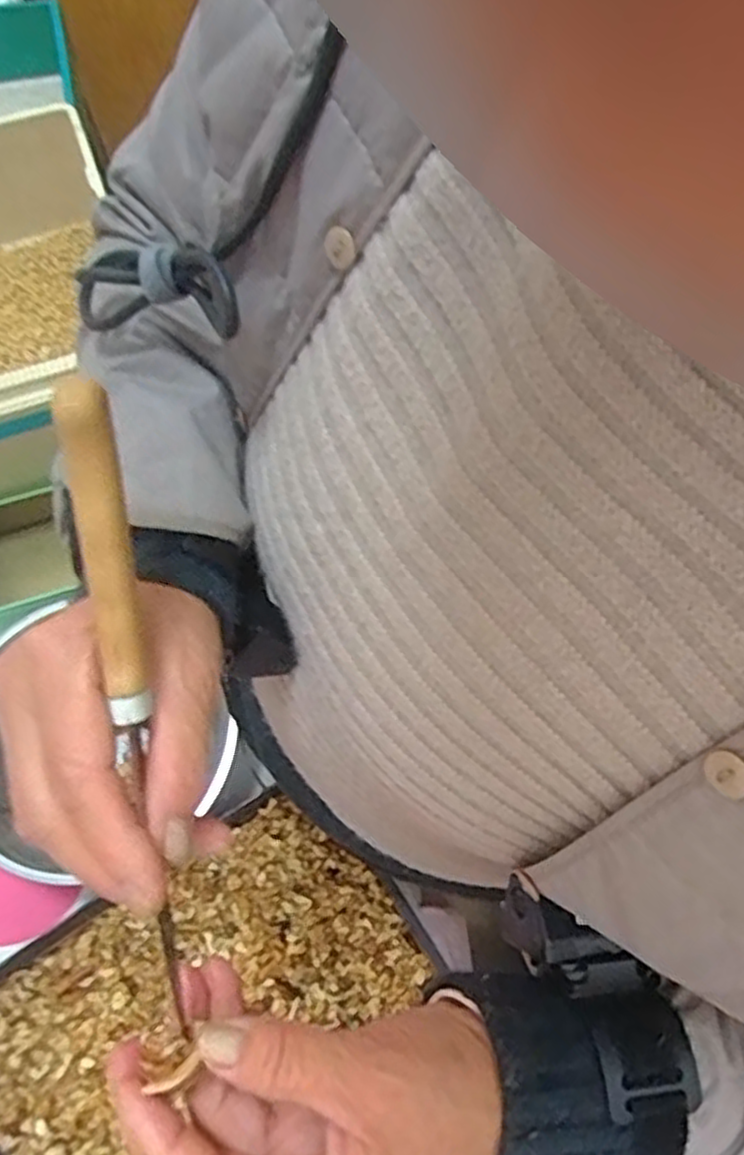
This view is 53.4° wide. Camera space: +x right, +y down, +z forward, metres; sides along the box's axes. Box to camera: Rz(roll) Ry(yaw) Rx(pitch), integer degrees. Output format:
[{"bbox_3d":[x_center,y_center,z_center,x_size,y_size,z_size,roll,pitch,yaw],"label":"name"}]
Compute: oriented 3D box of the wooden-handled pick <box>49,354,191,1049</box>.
[{"bbox_3d":[-0.076,0.045,0.231,0.013,0.017,0.206,-4,105,0],"label":"wooden-handled pick"}]

